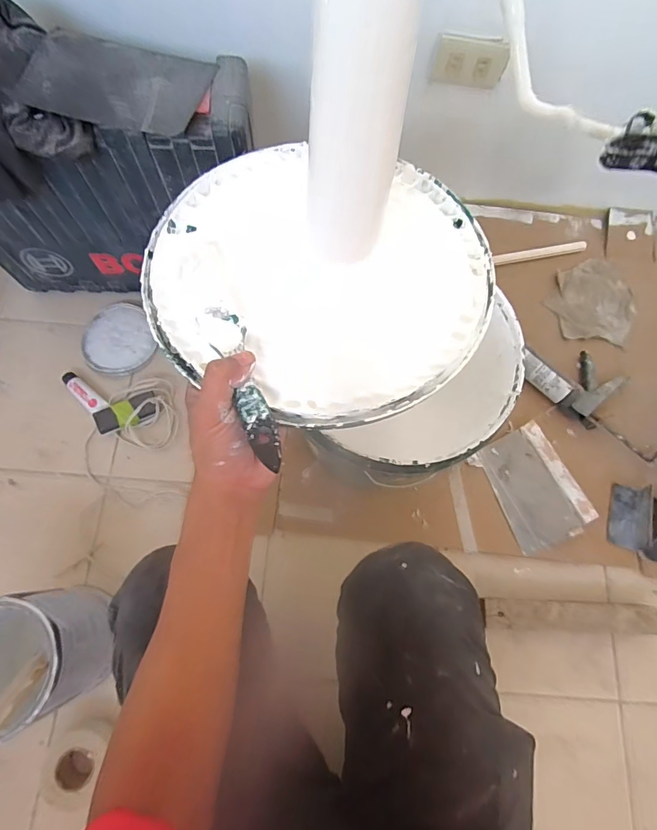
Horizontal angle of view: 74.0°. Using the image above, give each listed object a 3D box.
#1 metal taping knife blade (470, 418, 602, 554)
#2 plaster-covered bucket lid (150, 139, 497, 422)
[{"bbox_3d":[0.377,0.134,0.809,0.138,0.035,0.203,-24,74,-8],"label":"metal taping knife blade"},{"bbox_3d":[-0.011,-0.130,0.386,0.295,0.040,0.273,0,72,-1],"label":"plaster-covered bucket lid"}]

